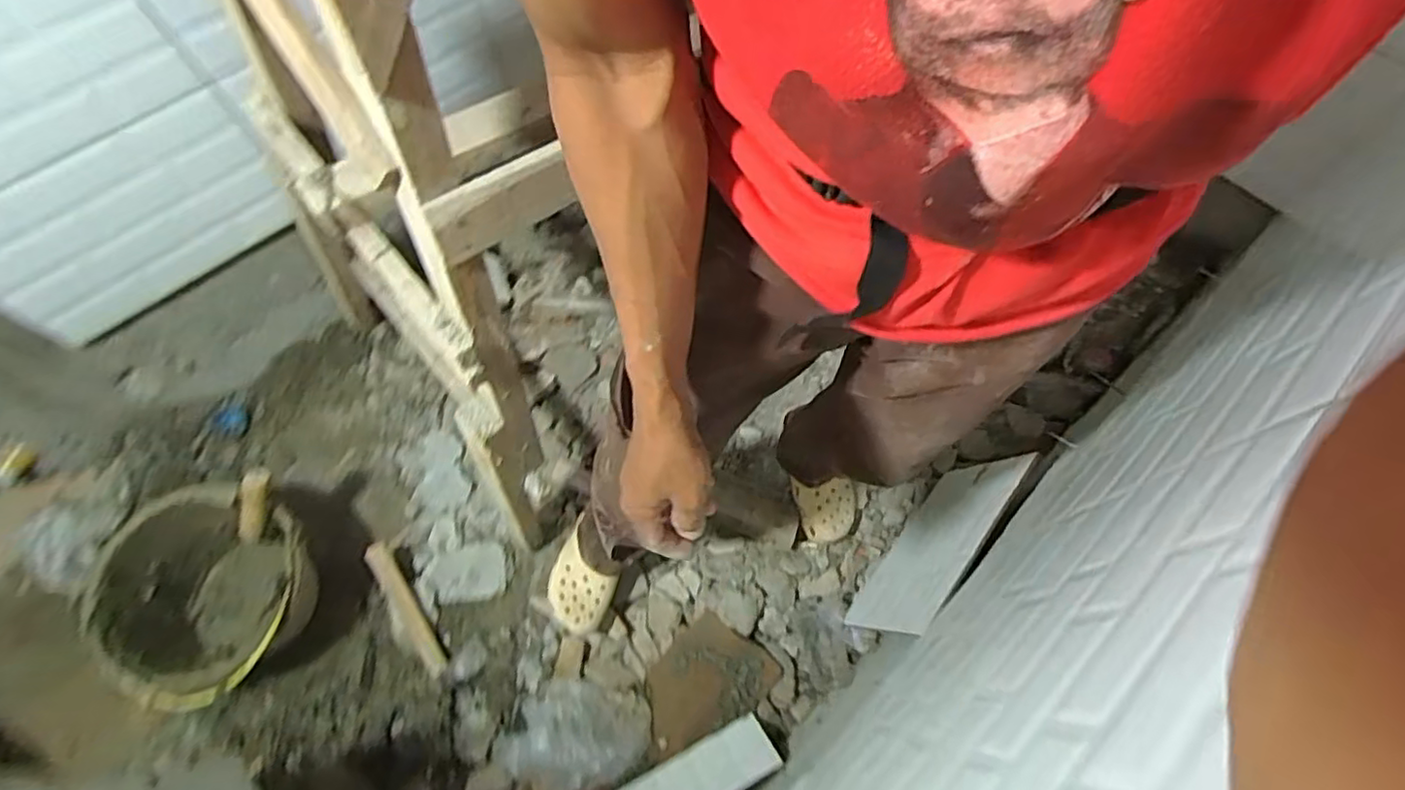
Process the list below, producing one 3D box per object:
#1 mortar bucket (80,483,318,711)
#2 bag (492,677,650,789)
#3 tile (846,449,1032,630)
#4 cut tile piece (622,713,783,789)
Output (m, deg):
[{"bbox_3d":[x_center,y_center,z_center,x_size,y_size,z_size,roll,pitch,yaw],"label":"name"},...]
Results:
[{"bbox_3d":[-0.755,0.313,1.042,0.306,0.228,0.284,0,66,-1],"label":"mortar bucket"},{"bbox_3d":[-0.208,0.545,1.030,0.228,0.111,0.157,9,67,3],"label":"bag"},{"bbox_3d":[0.392,0.242,1.089,0.014,0.234,0.358,44,67,-3],"label":"tile"},{"bbox_3d":[-0.009,0.603,1.014,0.251,0.016,0.093,-23,45,-17],"label":"cut tile piece"}]

